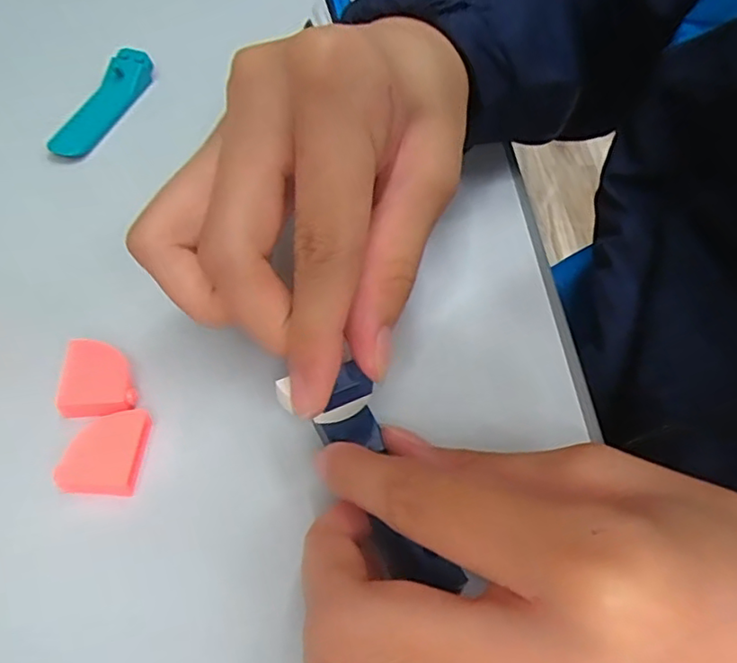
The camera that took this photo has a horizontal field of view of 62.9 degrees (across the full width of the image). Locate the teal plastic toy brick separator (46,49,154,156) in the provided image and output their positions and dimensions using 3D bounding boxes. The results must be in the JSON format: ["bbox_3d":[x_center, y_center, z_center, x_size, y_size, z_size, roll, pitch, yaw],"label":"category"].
[{"bbox_3d":[-0.117,-0.101,0.264,0.015,0.013,0.063,17,54,8],"label":"teal plastic toy brick separator"}]

